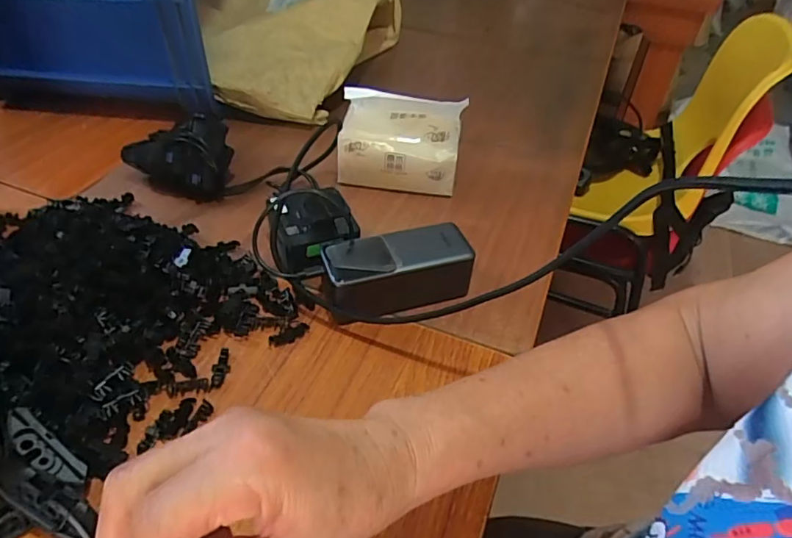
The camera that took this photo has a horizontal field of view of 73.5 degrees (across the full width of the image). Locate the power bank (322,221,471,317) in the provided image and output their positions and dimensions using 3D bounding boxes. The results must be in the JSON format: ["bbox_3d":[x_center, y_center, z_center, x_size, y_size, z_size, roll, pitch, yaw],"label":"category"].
[{"bbox_3d":[0.001,0.004,0.471,0.127,0.054,0.054,-13,46,-16],"label":"power bank"}]

